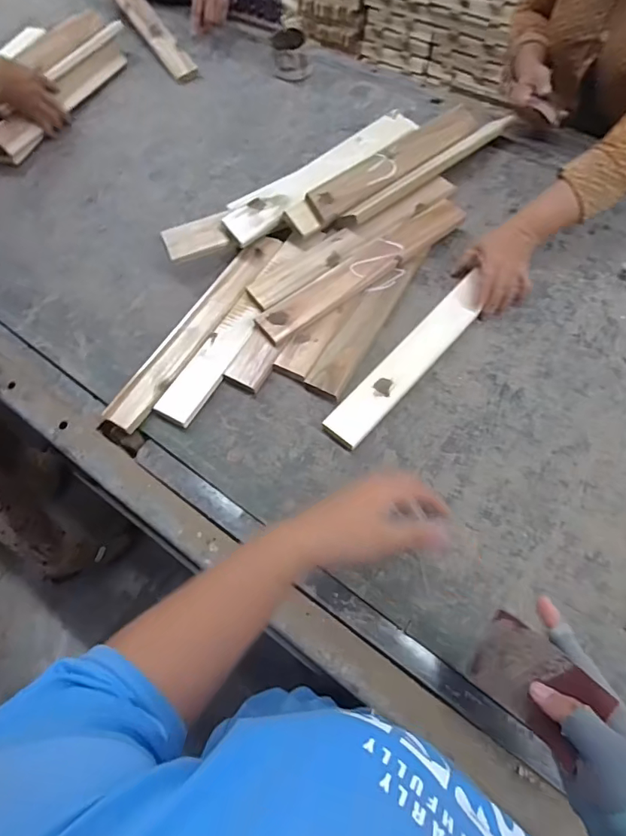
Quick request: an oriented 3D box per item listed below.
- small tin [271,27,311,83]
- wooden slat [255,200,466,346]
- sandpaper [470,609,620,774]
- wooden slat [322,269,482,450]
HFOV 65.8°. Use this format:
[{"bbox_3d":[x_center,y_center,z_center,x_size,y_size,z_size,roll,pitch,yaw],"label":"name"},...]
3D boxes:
[{"bbox_3d":[-0.045,-0.721,0.970,0.075,0.060,0.077,-1,61,3],"label":"small tin"},{"bbox_3d":[0.076,-0.215,0.696,0.350,0.021,0.050,-35,65,-15],"label":"wooden slat"},{"bbox_3d":[0.170,0.207,0.379,0.092,0.014,0.067,32,104,51],"label":"sandpaper"},{"bbox_3d":[0.130,-0.078,0.639,0.051,0.011,0.295,41,74,11],"label":"wooden slat"}]

